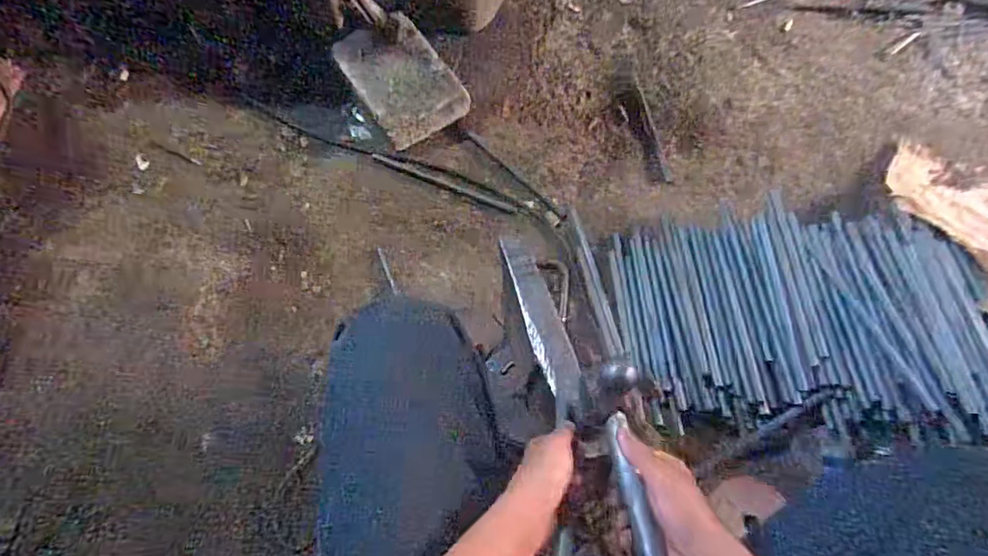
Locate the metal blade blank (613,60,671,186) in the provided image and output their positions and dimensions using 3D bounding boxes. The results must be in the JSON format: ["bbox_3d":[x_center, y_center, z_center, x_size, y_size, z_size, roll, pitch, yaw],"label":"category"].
[{"bbox_3d":[0.345,-0.391,1.304,0.069,0.009,0.396,-5,64,-5],"label":"metal blade blank"}]

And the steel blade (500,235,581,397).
[{"bbox_3d":[0.060,0.047,0.683,0.046,0.011,0.228,-11,59,-10],"label":"steel blade"}]

